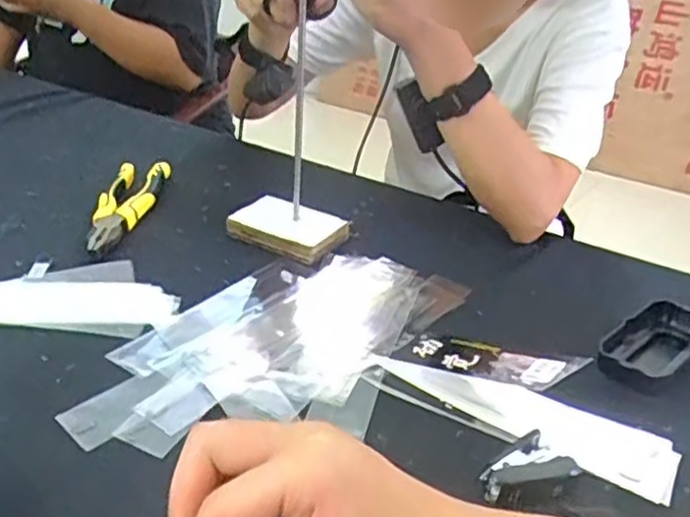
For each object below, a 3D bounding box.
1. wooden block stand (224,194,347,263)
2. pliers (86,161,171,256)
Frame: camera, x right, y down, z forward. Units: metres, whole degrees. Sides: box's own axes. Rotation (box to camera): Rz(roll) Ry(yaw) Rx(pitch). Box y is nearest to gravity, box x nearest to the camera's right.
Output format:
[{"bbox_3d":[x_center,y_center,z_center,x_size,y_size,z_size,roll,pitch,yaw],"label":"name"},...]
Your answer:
[{"bbox_3d":[-0.059,-0.033,0.686,0.109,0.022,0.069,20,32,26],"label":"wooden block stand"},{"bbox_3d":[-0.216,-0.055,0.701,0.052,0.015,0.187,3,29,-3],"label":"pliers"}]

